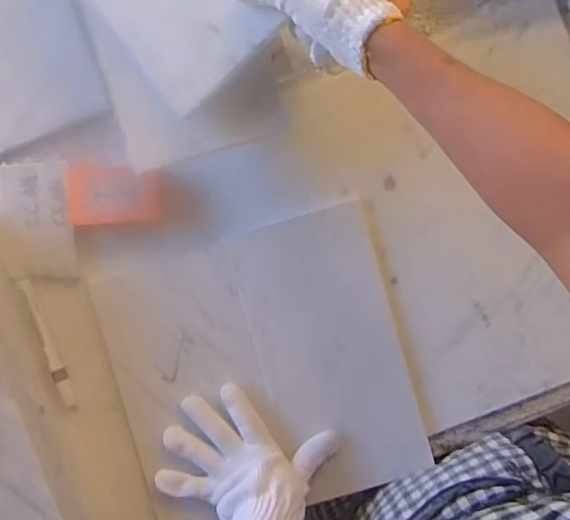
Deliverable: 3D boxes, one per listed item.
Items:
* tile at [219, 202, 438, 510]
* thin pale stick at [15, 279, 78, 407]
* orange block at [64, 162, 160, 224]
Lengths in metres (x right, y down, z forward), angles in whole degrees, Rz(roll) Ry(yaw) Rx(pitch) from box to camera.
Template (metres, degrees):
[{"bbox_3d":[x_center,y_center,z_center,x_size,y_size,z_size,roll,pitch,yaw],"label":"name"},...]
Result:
[{"bbox_3d":[0.048,0.098,0.606,0.149,0.014,0.289,-16,91,-2],"label":"tile"},{"bbox_3d":[-0.254,0.091,0.607,0.015,0.009,0.145,-20,91,-2],"label":"thin pale stick"},{"bbox_3d":[-0.177,-0.068,0.588,0.097,0.021,0.059,-2,91,-2],"label":"orange block"}]

